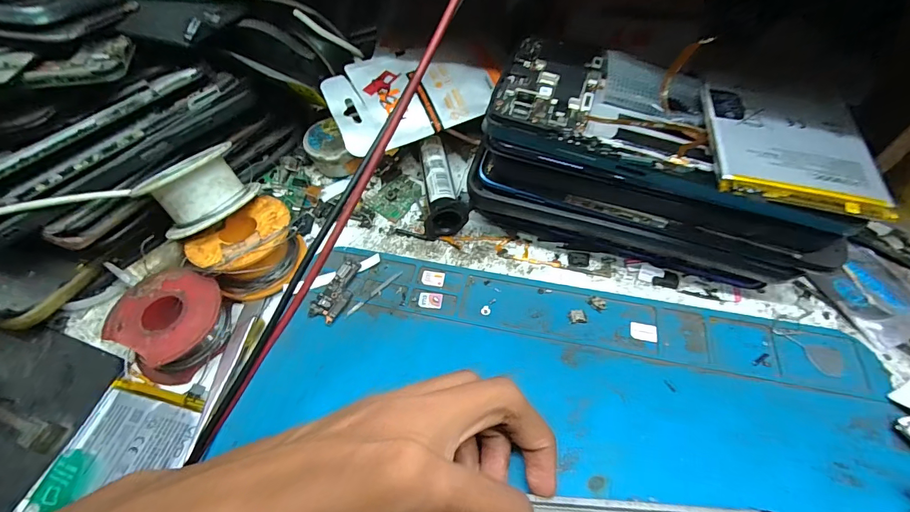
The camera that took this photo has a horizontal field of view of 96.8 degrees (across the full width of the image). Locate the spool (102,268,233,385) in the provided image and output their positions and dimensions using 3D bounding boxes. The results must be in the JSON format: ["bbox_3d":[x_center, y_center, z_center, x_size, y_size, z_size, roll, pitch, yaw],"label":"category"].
[{"bbox_3d":[-0.141,0.033,0.201,0.049,0.024,0.048,-1,55,1],"label":"spool"}]

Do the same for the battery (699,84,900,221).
[{"bbox_3d":[0.138,-0.046,0.168,0.064,0.007,0.063,7,57,7],"label":"battery"}]

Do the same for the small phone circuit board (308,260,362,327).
[{"bbox_3d":[-0.064,0.019,0.223,0.016,0.004,0.038,18,57,14],"label":"small phone circuit board"}]

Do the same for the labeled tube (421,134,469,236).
[{"bbox_3d":[-0.007,-0.045,0.255,0.025,0.025,0.071,-3,55,-1],"label":"labeled tube"}]

